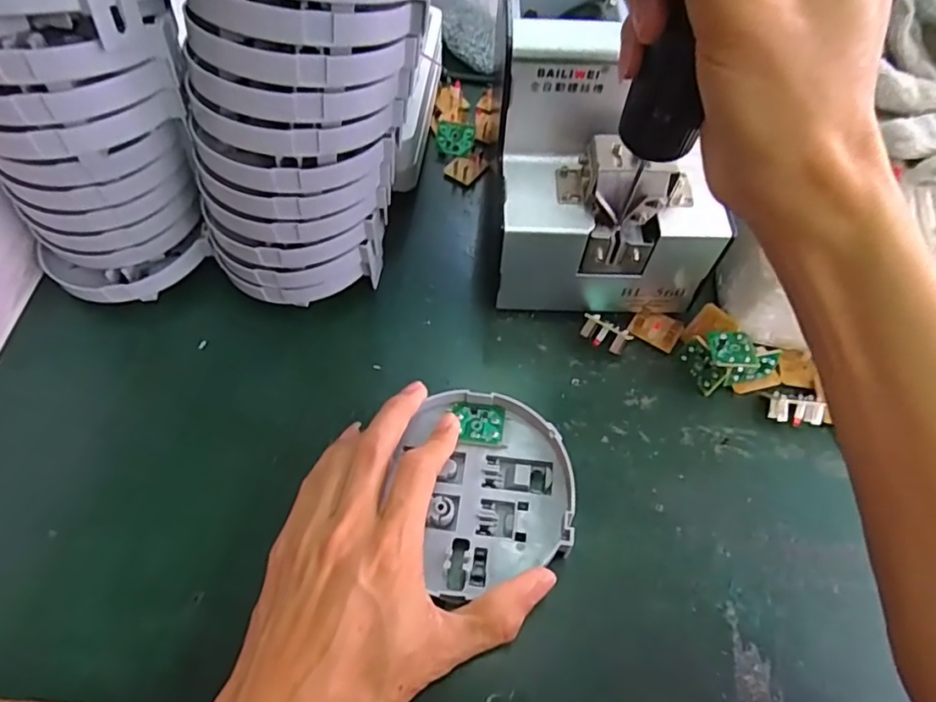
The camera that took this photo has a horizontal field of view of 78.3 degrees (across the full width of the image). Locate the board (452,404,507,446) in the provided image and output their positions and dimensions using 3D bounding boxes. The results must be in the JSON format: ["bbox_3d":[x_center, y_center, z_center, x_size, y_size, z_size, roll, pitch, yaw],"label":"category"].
[{"bbox_3d":[0.006,0.040,0.315,0.029,0.004,0.023,3,57,0],"label":"board"}]

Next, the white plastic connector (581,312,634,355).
[{"bbox_3d":[0.084,-0.009,0.354,0.031,0.015,0.015,25,62,13],"label":"white plastic connector"}]

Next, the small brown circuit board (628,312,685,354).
[{"bbox_3d":[0.118,-0.014,0.361,0.030,0.004,0.020,29,85,14],"label":"small brown circuit board"}]

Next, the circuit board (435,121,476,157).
[{"bbox_3d":[-0.010,-0.162,0.440,0.029,0.010,0.027,1,92,4],"label":"circuit board"}]

